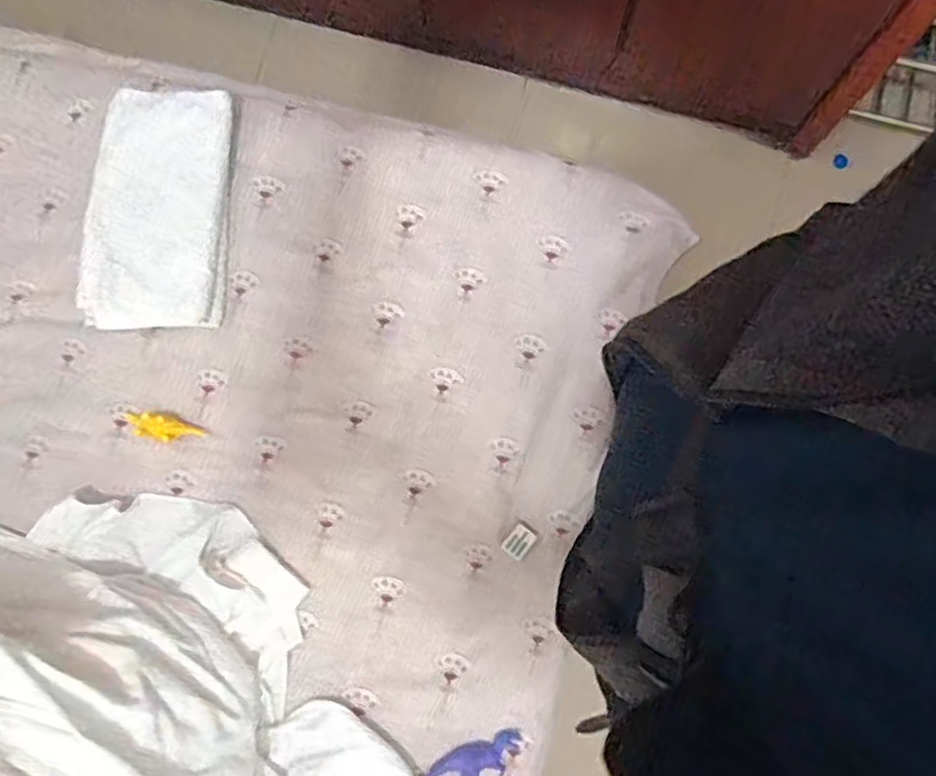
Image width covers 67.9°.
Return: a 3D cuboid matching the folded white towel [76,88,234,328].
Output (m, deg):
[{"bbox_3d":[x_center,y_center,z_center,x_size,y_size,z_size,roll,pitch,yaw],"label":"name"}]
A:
[{"bbox_3d":[-0.458,-0.265,1.023,0.203,0.034,0.347,2,84,-4],"label":"folded white towel"}]

